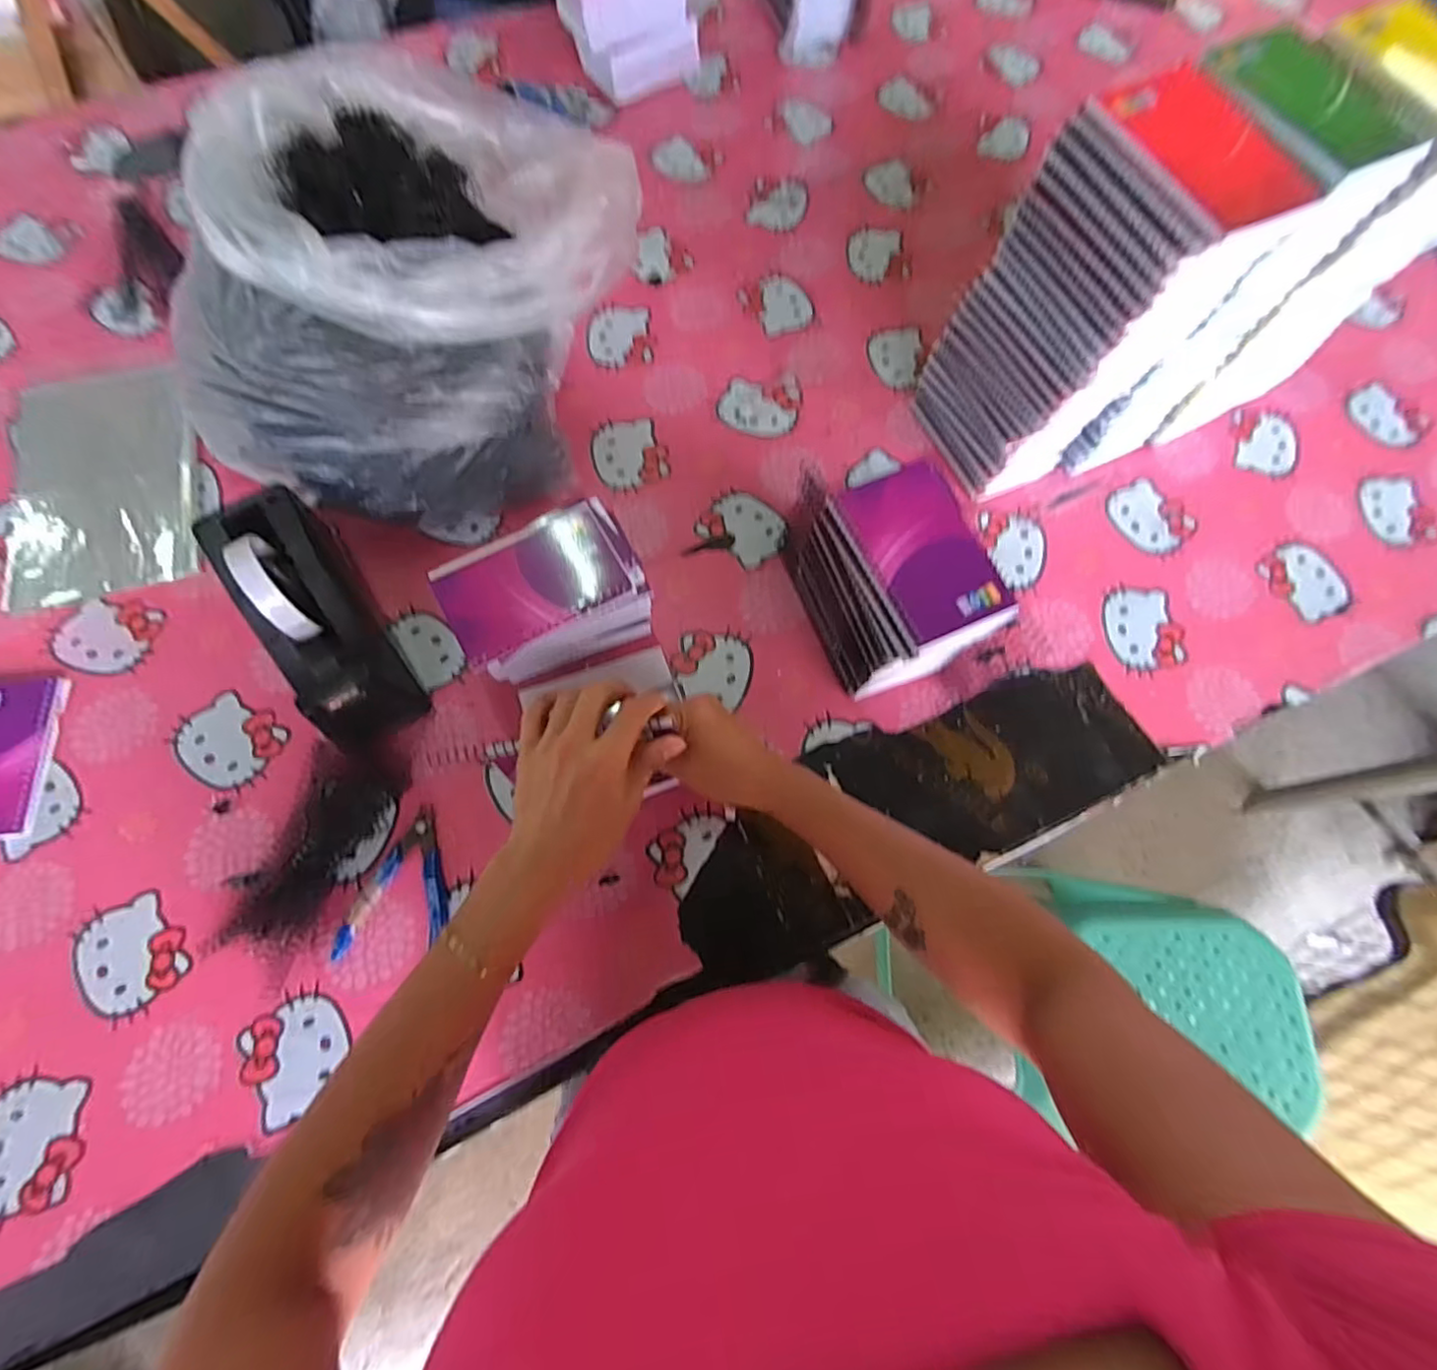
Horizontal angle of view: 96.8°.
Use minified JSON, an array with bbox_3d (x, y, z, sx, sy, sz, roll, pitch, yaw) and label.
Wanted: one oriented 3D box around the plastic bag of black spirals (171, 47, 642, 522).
[{"bbox_3d":[-0.254,-0.345,0.566,0.280,0.216,0.399,18,72,4],"label":"plastic bag of black spirals"}]

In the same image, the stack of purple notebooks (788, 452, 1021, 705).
[{"bbox_3d":[0.138,-0.069,0.511,0.087,0.151,0.151,-20,71,-8],"label":"stack of purple notebooks"}]

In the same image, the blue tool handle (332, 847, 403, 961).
[{"bbox_3d":[-0.269,0.167,0.490,0.013,0.008,0.086,24,71,8],"label":"blue tool handle"}]

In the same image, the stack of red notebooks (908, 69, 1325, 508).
[{"bbox_3d":[0.279,-0.289,0.518,0.097,0.283,0.153,-25,72,-10],"label":"stack of red notebooks"}]

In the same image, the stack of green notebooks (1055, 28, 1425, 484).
[{"bbox_3d":[0.374,-0.321,0.533,0.115,0.287,0.131,-24,72,-9],"label":"stack of green notebooks"}]

